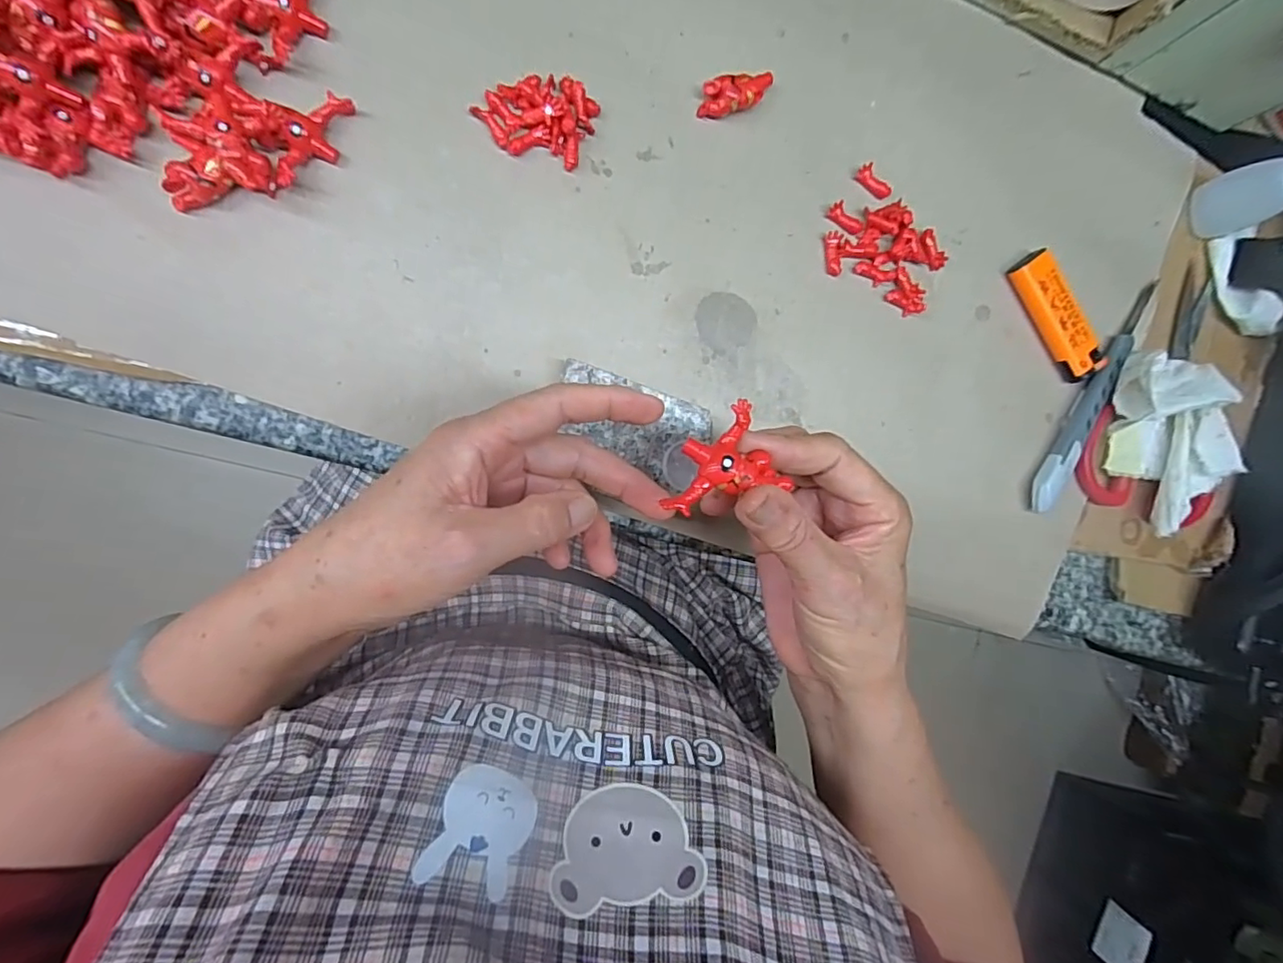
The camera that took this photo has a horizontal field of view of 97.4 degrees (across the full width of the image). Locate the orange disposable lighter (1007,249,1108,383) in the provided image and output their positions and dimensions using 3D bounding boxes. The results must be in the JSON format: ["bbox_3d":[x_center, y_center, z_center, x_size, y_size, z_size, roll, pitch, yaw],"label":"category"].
[{"bbox_3d":[0.245,-0.096,0.333,0.022,0.015,0.080,-38,97,-7],"label":"orange disposable lighter"}]

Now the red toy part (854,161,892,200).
[{"bbox_3d":[0.133,-0.171,0.323,0.023,0.007,0.009,36,86,-9],"label":"red toy part"}]

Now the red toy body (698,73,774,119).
[{"bbox_3d":[0.051,-0.208,0.304,0.041,0.013,0.015,-17,94,-9],"label":"red toy body"}]

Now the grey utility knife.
[{"bbox_3d":[0.274,-0.053,0.341,0.017,0.013,0.155,29,87,-9],"label":"grey utility knife"}]

